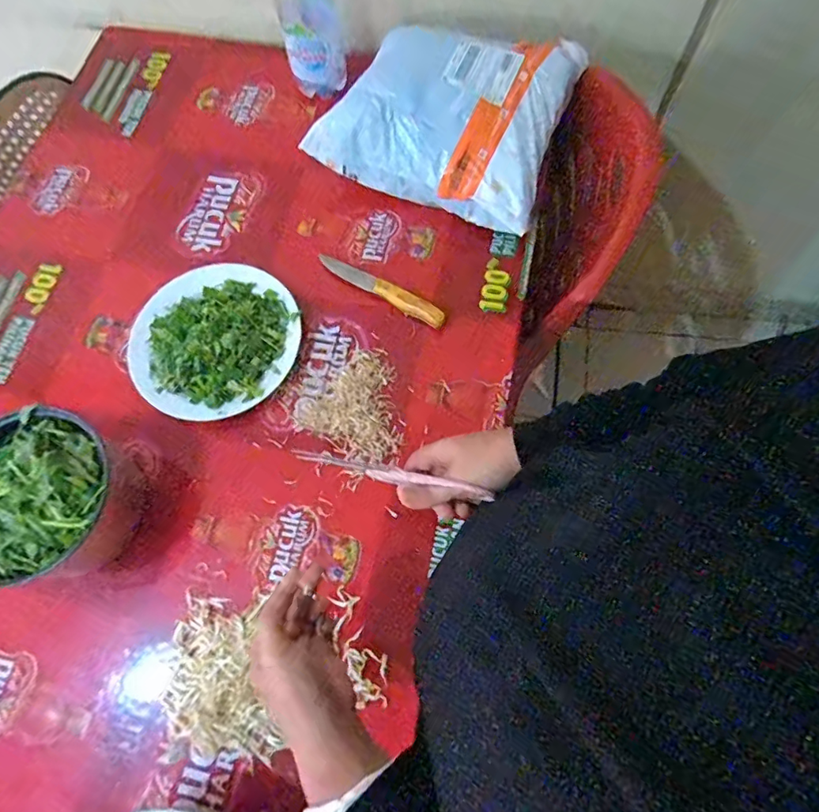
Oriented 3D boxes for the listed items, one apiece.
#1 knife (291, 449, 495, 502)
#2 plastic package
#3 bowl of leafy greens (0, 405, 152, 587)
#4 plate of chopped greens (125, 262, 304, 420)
[{"bbox_3d":[-0.014,0.062,0.458,0.180,0.016,0.012,8,69,31],"label":"knife"},{"bbox_3d":[0.057,-0.406,0.715,0.297,0.130,0.256,20,72,11],"label":"plastic package"},{"bbox_3d":[-0.393,0.102,0.558,0.156,0.113,0.169,-1,70,2],"label":"bowl of leafy greens"},{"bbox_3d":[-0.252,-0.091,0.654,0.211,0.056,0.209,-1,70,2],"label":"plate of chopped greens"}]

